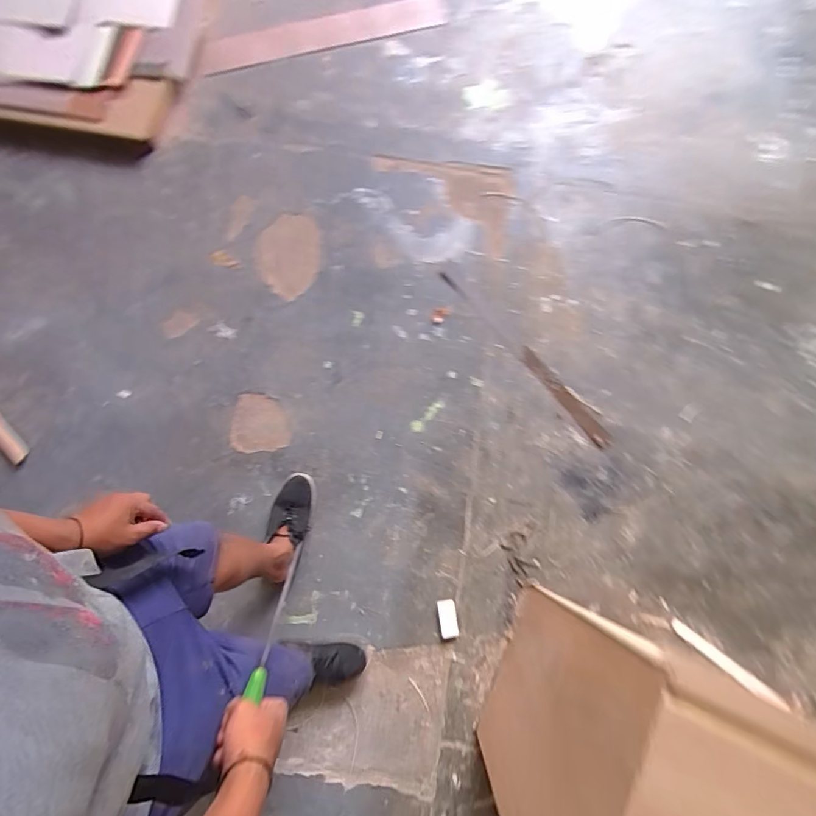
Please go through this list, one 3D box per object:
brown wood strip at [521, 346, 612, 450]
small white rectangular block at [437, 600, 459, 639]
[{"bbox_3d":[0.454,-0.029,1.320,0.052,0.016,0.350,-38,80,-7],"label":"brown wood strip"},{"bbox_3d":[0.104,0.548,1.189,0.046,0.021,0.091,-8,78,0],"label":"small white rectangular block"}]

